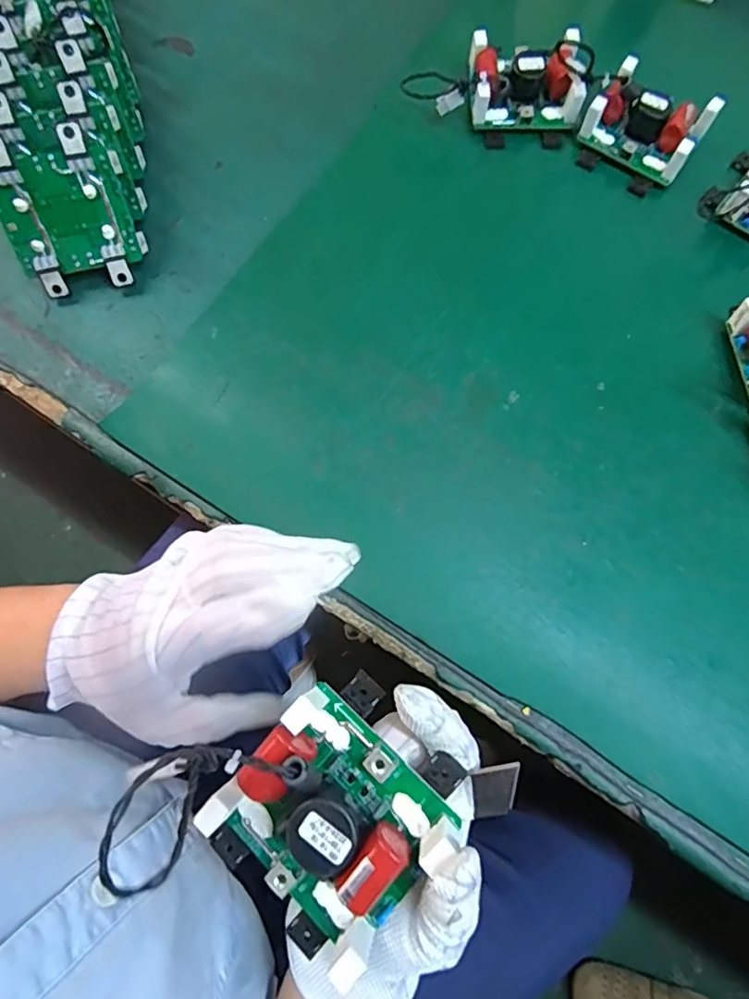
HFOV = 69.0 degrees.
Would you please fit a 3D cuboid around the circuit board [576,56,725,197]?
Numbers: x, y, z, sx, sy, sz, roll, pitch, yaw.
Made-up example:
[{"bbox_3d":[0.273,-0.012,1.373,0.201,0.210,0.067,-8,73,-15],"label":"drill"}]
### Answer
[{"bbox_3d":[0.215,-0.302,0.435,0.092,0.033,0.083,36,77,10],"label":"circuit board"}]

